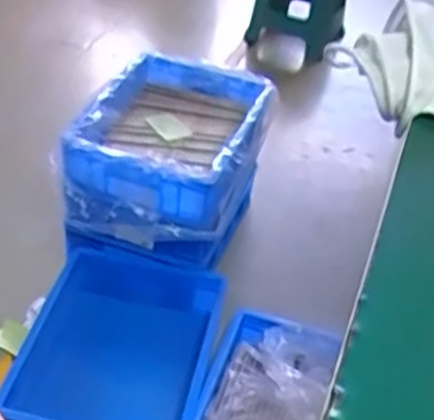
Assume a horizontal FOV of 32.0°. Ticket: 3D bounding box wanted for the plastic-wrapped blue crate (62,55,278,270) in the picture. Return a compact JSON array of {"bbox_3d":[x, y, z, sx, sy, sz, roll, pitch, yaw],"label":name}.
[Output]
[{"bbox_3d":[-0.089,-0.089,1.521,0.320,0.261,0.388,14,39,11],"label":"plastic-wrapped blue crate"}]

